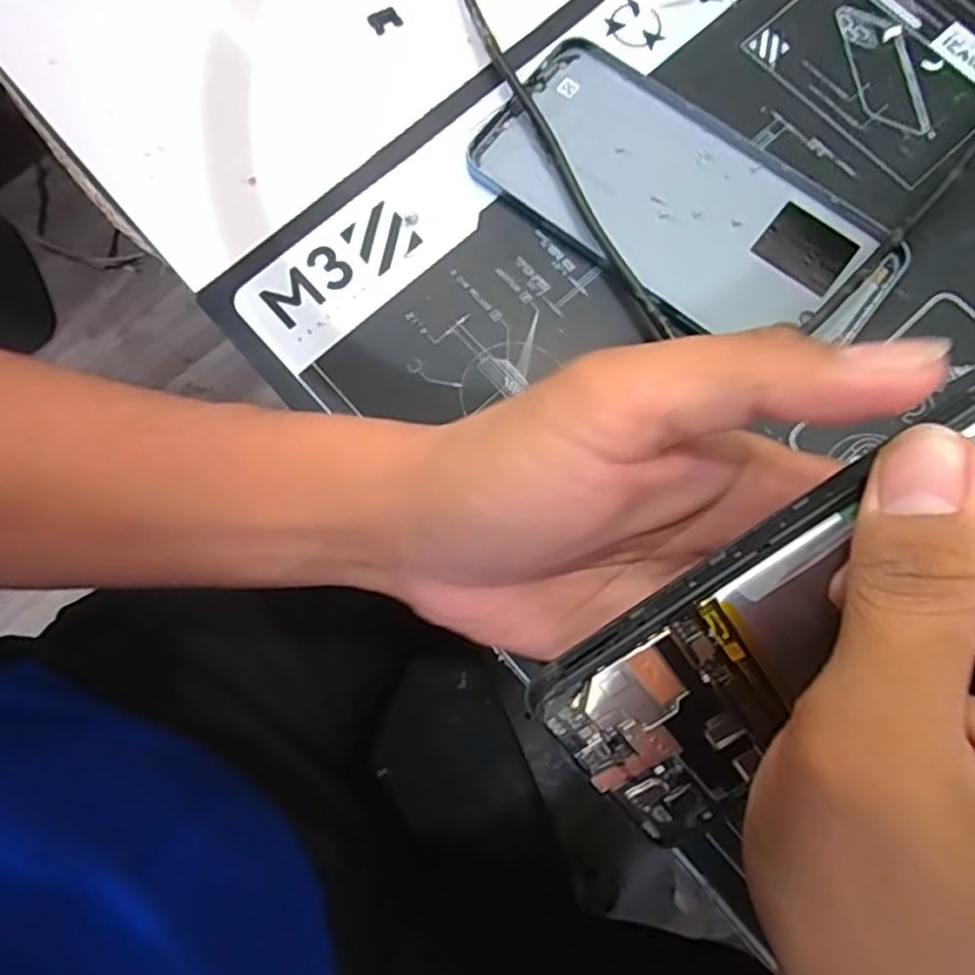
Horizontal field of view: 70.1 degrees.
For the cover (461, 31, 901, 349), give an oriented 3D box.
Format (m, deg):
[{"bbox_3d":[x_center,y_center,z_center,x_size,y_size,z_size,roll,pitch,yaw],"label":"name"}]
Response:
[{"bbox_3d":[0.077,-0.112,0.271,0.161,0.010,0.075,38,81,8],"label":"cover"}]

